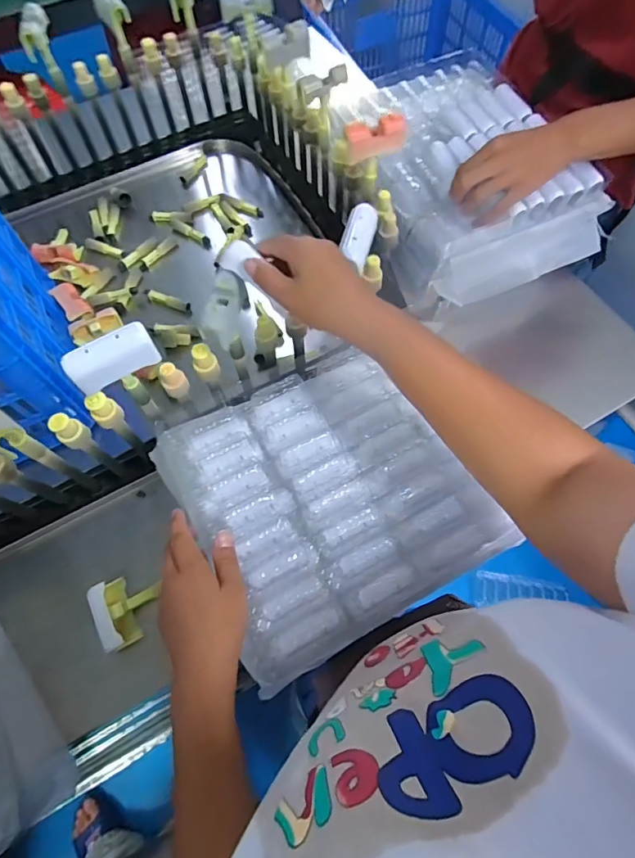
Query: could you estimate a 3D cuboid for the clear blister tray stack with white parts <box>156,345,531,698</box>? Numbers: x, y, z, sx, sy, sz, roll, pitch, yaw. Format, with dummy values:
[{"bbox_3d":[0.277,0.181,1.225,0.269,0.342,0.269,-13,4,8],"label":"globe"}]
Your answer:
[{"bbox_3d":[0.010,0.065,0.490,0.281,0.031,0.275,-27,68,-12],"label":"clear blister tray stack with white parts"}]

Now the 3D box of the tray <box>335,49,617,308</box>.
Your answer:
[{"bbox_3d":[0.218,-0.384,0.724,0.308,0.124,0.360,-27,68,-12],"label":"tray"}]

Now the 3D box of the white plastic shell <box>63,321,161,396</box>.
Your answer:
[{"bbox_3d":[-0.186,-0.064,0.420,0.076,0.043,0.020,-26,68,-12],"label":"white plastic shell"}]

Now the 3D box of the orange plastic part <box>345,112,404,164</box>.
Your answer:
[{"bbox_3d":[0.069,-0.350,0.556,0.069,0.033,0.026,-14,66,-7],"label":"orange plastic part"}]

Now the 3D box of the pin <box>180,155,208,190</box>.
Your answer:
[{"bbox_3d":[-0.233,-0.488,0.878,0.019,0.016,0.074,27,68,12],"label":"pin"}]

